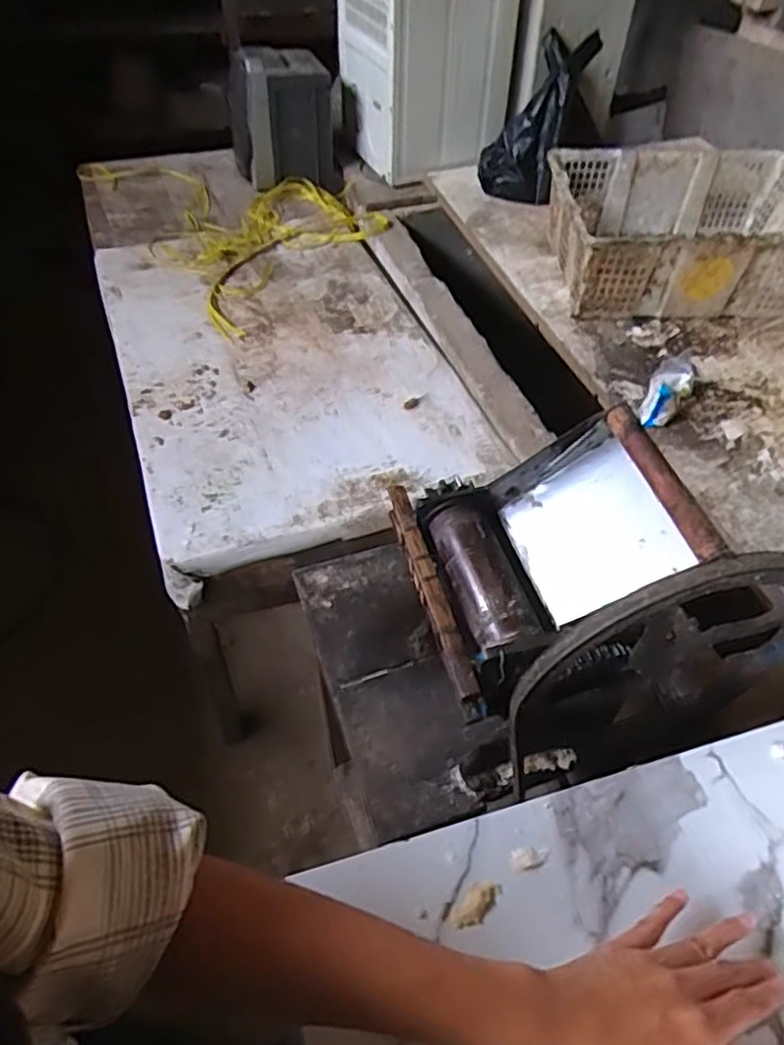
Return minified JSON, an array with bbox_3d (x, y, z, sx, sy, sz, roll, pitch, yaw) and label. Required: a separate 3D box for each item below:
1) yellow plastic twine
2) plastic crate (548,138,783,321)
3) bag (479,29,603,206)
[{"bbox_3d":[-0.320,-0.689,1.514,0.482,0.037,0.771,-27,55,-21],"label":"yellow plastic twine"},{"bbox_3d":[0.545,-0.546,1.270,0.481,0.172,0.342,-1,50,-1],"label":"plastic crate"},{"bbox_3d":[0.307,-0.868,1.436,0.172,0.341,0.111,38,25,28],"label":"bag"}]

